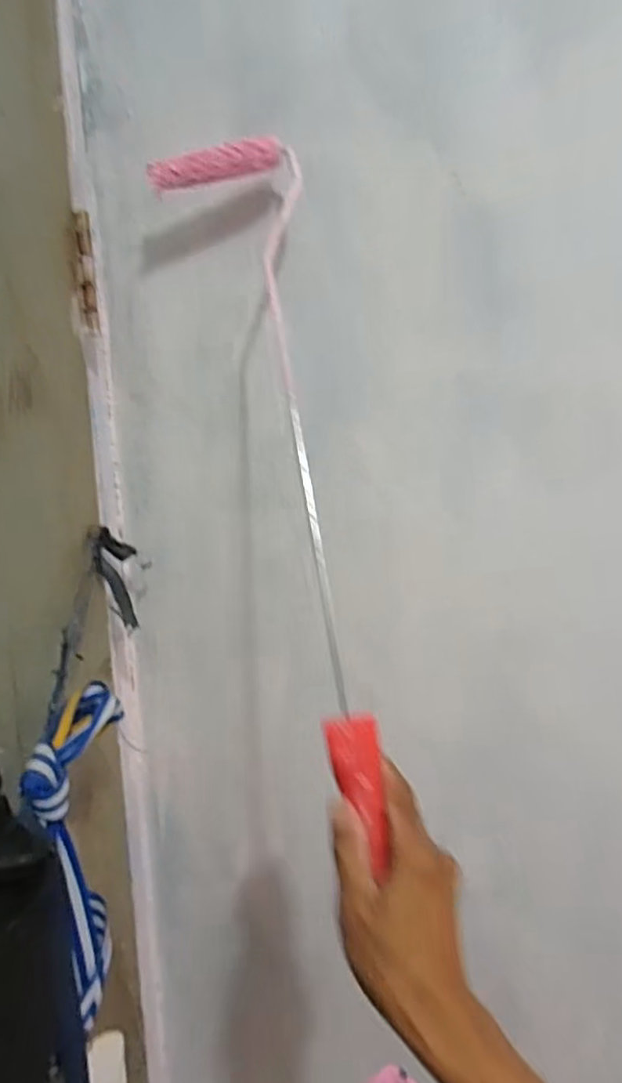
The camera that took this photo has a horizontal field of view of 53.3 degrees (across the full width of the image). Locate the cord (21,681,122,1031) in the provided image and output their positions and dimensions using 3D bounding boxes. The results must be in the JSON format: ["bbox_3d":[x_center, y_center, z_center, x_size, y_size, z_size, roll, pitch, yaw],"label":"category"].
[{"bbox_3d":[-0.167,0.228,0.449,0.043,0.224,0.080,1,10,0],"label":"cord"}]

